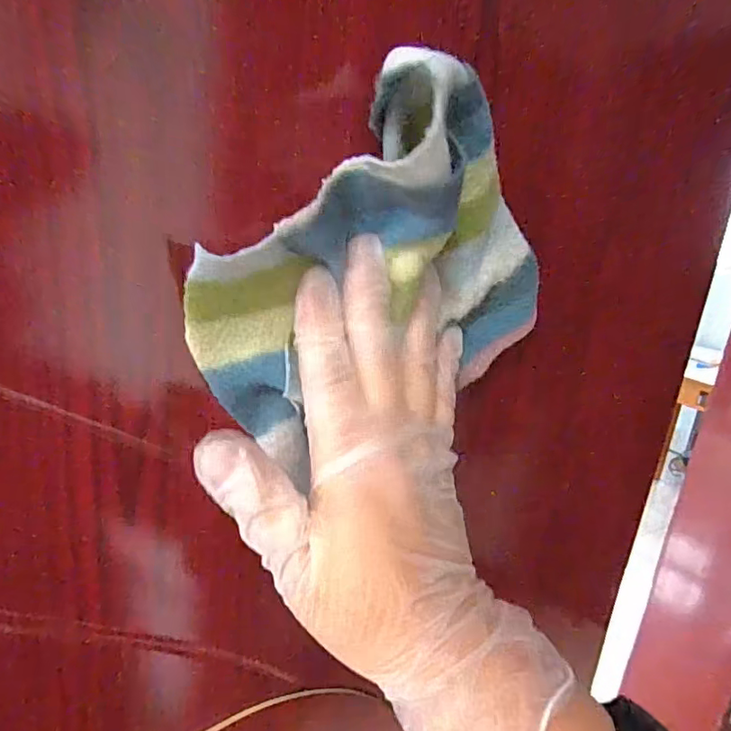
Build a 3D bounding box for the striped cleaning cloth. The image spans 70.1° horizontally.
[{"bbox_3d":[0.018,-0.035,0.209,0.165,0.144,0.036,-1,17,-30],"label":"striped cleaning cloth"}]

